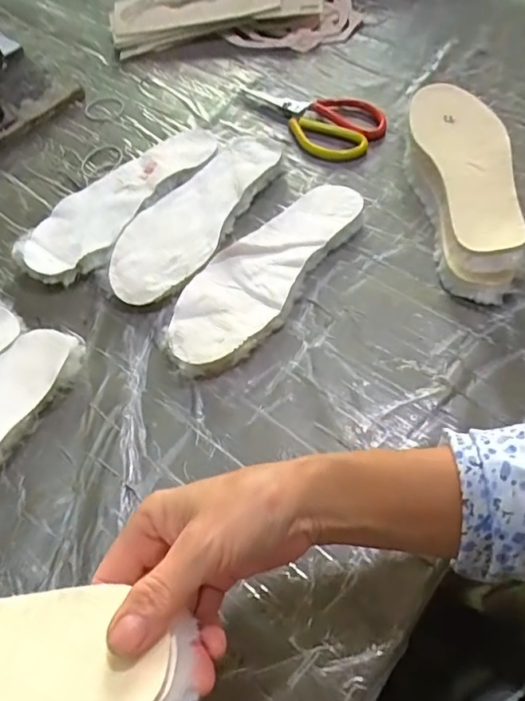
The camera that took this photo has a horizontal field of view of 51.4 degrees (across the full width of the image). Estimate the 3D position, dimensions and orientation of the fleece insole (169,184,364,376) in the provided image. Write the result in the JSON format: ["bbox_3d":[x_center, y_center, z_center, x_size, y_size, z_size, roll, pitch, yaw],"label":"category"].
[{"bbox_3d":[0.002,-0.080,0.518,0.091,0.021,0.255,28,61,20],"label":"fleece insole"}]

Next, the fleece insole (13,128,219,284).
[{"bbox_3d":[-0.147,-0.165,0.576,0.089,0.018,0.258,32,64,26],"label":"fleece insole"}]

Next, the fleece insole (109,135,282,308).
[{"bbox_3d":[-0.067,-0.141,0.560,0.083,0.019,0.252,22,59,16],"label":"fleece insole"}]

